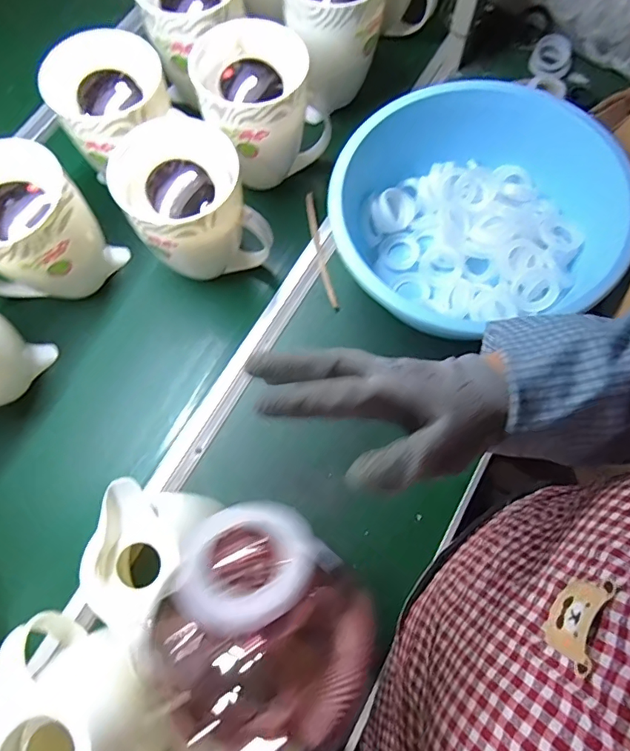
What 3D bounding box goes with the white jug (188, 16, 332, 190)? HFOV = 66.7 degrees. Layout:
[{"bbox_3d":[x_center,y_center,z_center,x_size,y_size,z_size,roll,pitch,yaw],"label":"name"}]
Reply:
[{"bbox_3d":[-0.078,-0.387,0.706,0.167,0.181,0.163,0,72,1],"label":"white jug"}]

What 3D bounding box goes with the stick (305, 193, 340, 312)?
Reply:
[{"bbox_3d":[0.008,-0.193,0.729,0.015,0.006,0.205,-11,72,-3],"label":"stick"}]

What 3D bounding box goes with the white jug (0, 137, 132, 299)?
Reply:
[{"bbox_3d":[-0.360,-0.187,0.639,0.133,0.194,0.148,16,73,6],"label":"white jug"}]

